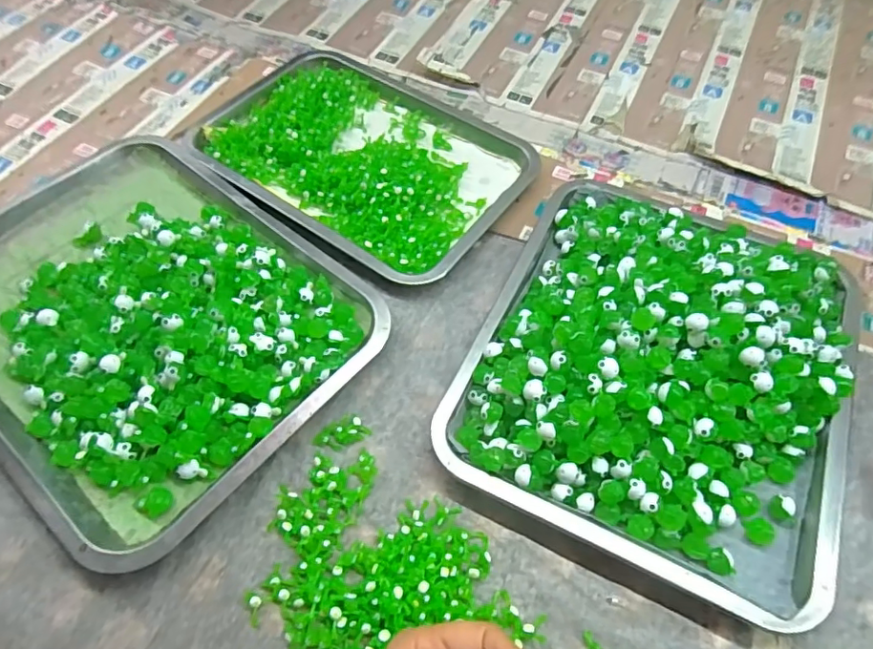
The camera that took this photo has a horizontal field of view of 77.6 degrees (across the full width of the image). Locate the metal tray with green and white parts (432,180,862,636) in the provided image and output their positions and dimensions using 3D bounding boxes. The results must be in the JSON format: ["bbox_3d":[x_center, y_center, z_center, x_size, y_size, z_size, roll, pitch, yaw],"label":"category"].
[{"bbox_3d":[0.170,0.014,0.403,0.258,0.056,0.309,22,61,13],"label":"metal tray with green and white parts"}]

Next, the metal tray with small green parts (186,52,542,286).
[{"bbox_3d":[-0.073,-0.173,0.534,0.309,0.027,0.216,32,64,18],"label":"metal tray with small green parts"}]

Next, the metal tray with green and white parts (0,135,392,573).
[{"bbox_3d":[-0.244,-0.016,0.430,0.350,0.033,0.267,34,64,19],"label":"metal tray with green and white parts"}]

